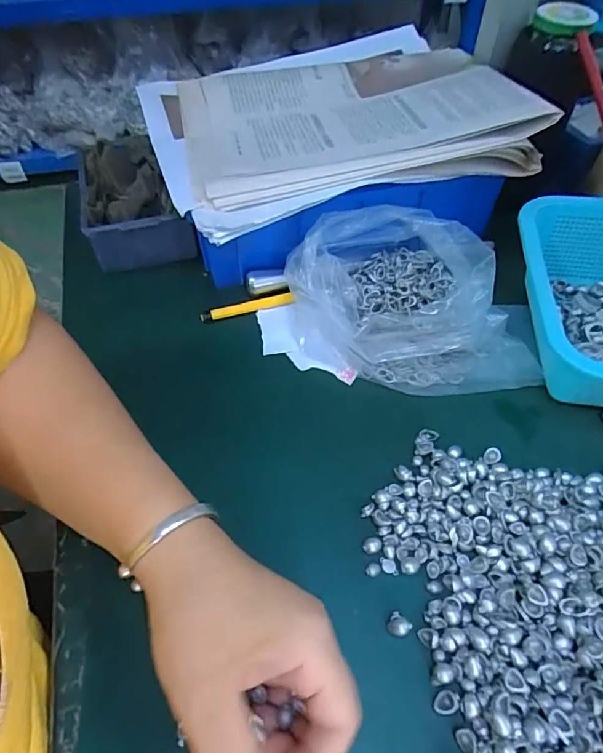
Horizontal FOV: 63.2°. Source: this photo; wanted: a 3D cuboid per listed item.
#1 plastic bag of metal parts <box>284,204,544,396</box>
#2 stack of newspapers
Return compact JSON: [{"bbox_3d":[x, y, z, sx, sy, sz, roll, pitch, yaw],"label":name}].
[{"bbox_3d":[0.092,-0.066,0.391,0.205,0.070,0.135,21,55,16],"label":"plastic bag of metal parts"},{"bbox_3d":[0.020,-0.236,0.434,0.298,0.038,0.248,-15,54,-11],"label":"stack of newspapers"}]

